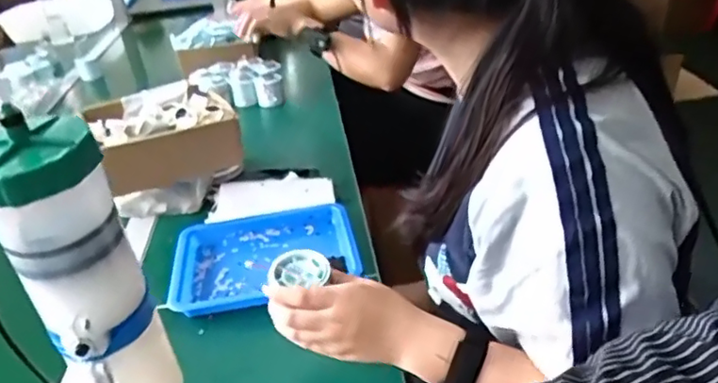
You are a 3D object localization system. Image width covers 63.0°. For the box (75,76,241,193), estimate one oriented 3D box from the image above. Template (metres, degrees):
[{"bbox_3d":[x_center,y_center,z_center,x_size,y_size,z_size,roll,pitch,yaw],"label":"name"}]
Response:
[{"bbox_3d":[-0.293,-0.082,0.881,0.200,0.100,0.183,-18,32,-18],"label":"box"}]

